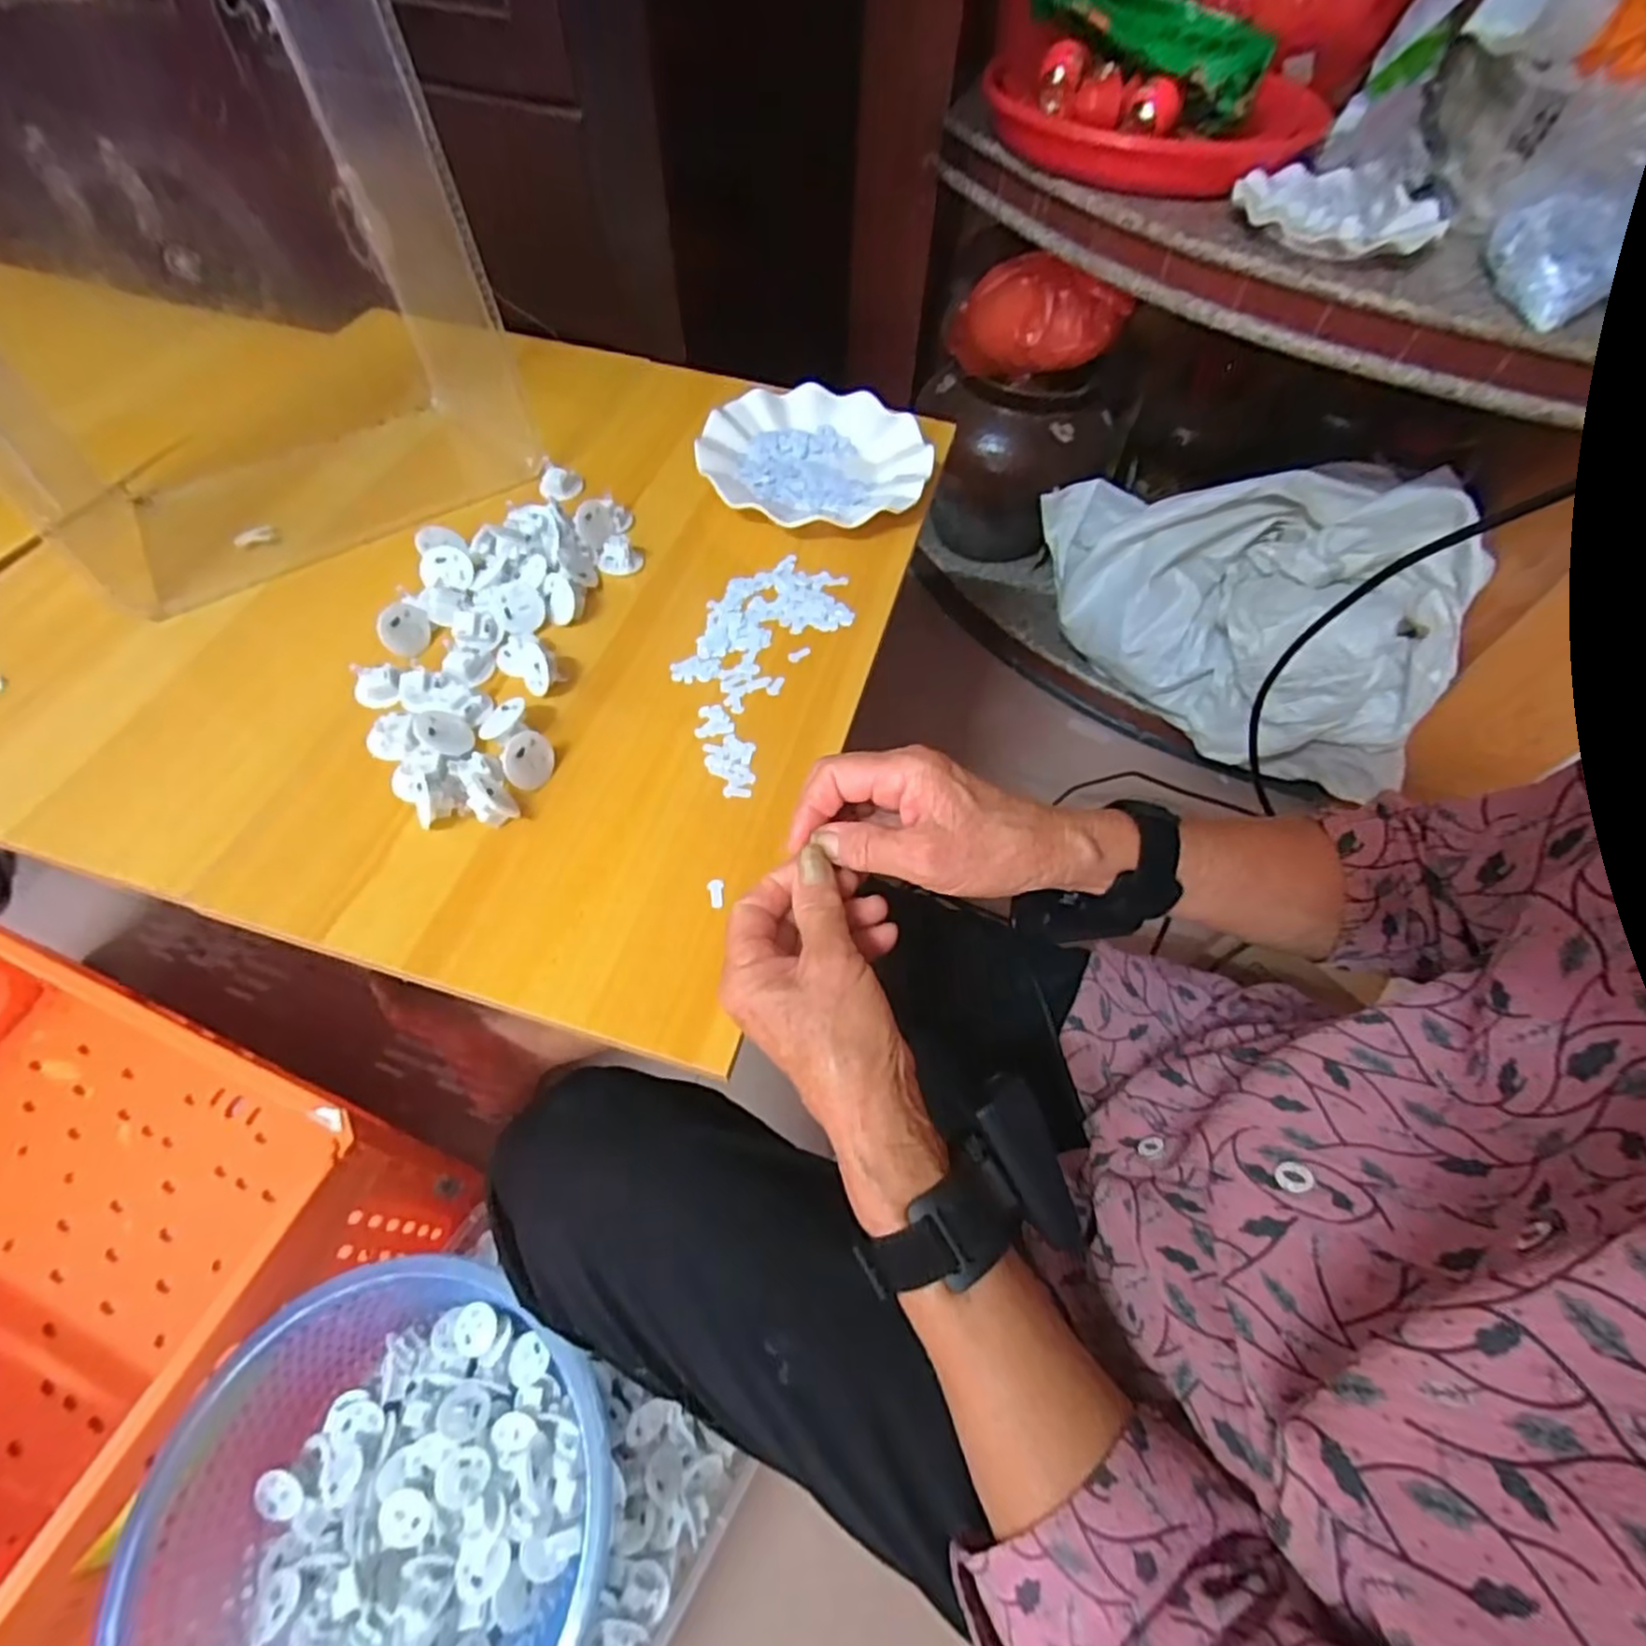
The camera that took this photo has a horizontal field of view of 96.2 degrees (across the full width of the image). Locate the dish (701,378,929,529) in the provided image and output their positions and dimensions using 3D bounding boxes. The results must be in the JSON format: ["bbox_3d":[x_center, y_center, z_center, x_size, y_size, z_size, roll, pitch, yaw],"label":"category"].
[{"bbox_3d":[-0.006,-0.299,0.603,0.179,0.022,0.171,10,58,3],"label":"dish"}]

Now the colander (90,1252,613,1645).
[{"bbox_3d":[-0.273,0.439,0.461,0.262,0.107,0.258,1,57,-2],"label":"colander"}]

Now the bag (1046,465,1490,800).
[{"bbox_3d":[0.530,-0.291,0.968,0.479,0.254,0.325,15,58,6],"label":"bag"}]

